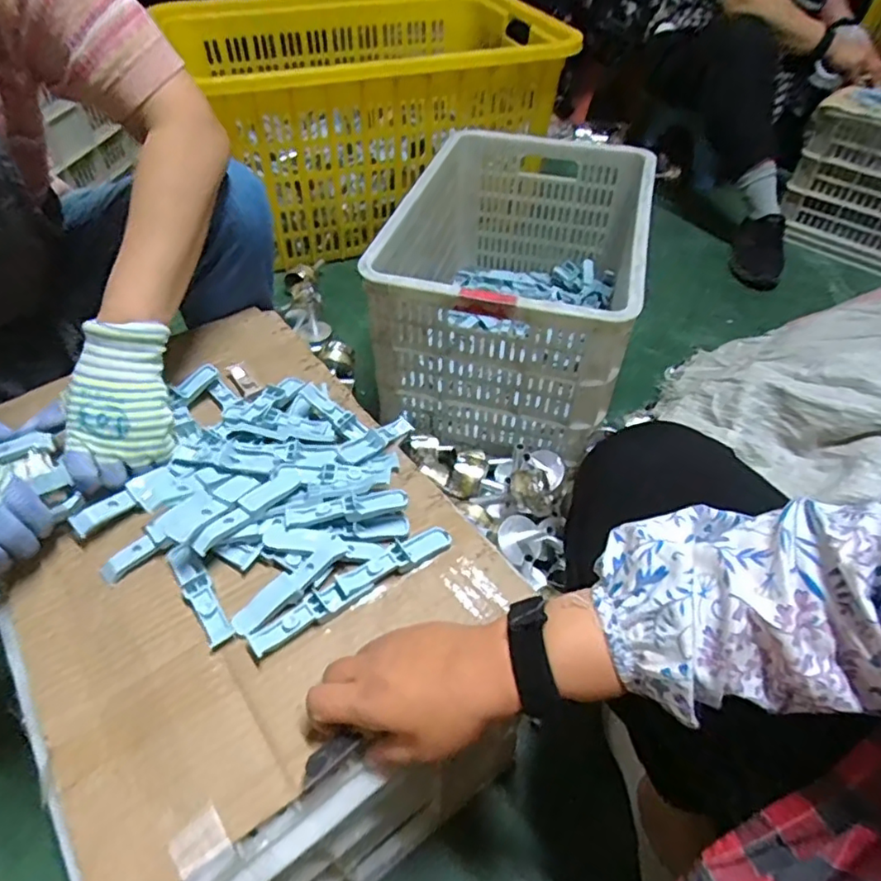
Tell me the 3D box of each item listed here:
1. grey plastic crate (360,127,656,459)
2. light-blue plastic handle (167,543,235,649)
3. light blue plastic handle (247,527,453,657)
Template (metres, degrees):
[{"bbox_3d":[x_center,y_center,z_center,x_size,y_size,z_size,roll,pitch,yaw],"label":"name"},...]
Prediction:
[{"bbox_3d":[0.121,-0.269,1.001,0.375,0.287,0.543,12,48,10],"label":"grey plastic crate"},{"bbox_3d":[-0.186,0.116,0.458,0.022,0.009,0.094,-28,54,-24],"label":"light-blue plastic handle"},{"bbox_3d":[-0.065,0.113,0.462,0.169,0.017,0.024,-29,54,-25],"label":"light blue plastic handle"}]

